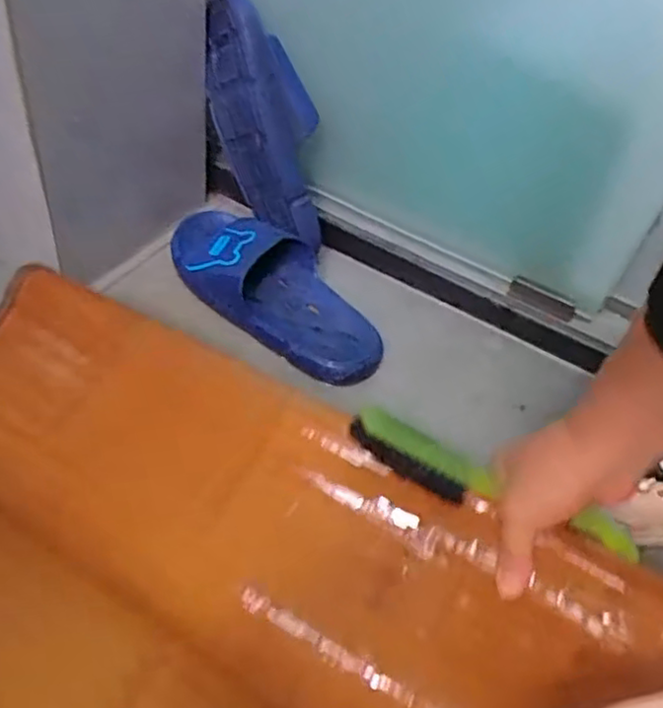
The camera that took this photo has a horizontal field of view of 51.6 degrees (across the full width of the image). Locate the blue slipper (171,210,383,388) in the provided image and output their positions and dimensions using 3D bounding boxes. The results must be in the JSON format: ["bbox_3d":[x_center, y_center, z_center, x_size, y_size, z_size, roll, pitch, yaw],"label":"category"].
[{"bbox_3d":[-0.062,-0.077,0.715,0.277,0.067,0.111,35,51,20],"label":"blue slipper"}]

